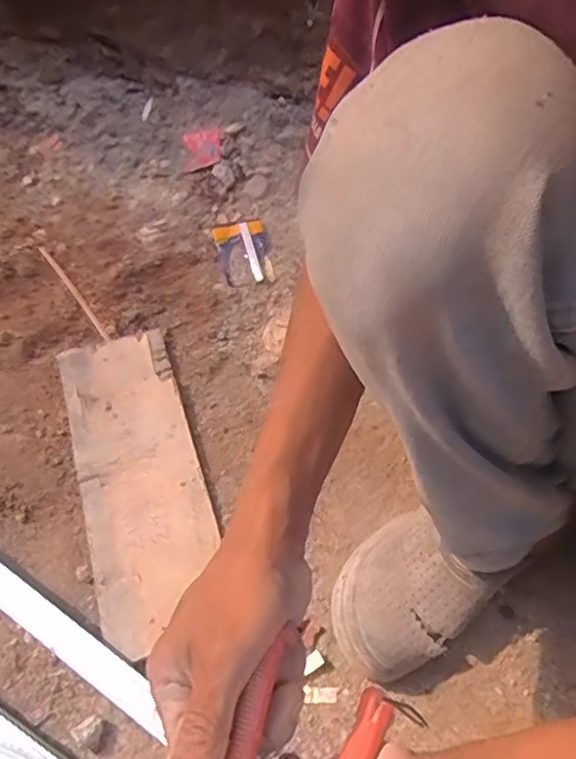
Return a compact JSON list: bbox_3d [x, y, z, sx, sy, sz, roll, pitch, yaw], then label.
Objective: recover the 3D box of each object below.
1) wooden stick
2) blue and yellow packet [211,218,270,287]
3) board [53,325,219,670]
[{"bbox_3d":[-0.266,-0.110,0.755,0.009,0.007,0.199,-32,59,-18],"label":"wooden stick"},{"bbox_3d":[-0.055,-0.167,0.786,0.068,0.012,0.100,-14,55,-6],"label":"blue and yellow packet"},{"bbox_3d":[-0.151,0.088,0.610,0.114,0.020,0.330,-17,56,-8],"label":"board"}]

